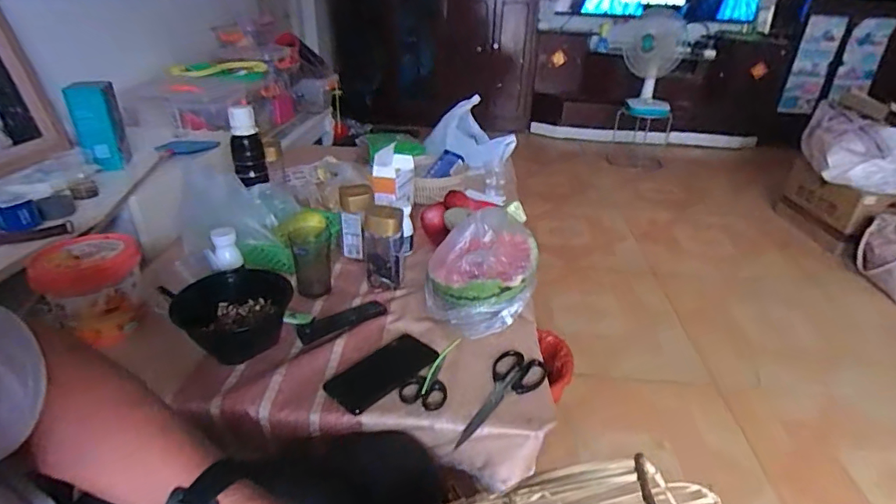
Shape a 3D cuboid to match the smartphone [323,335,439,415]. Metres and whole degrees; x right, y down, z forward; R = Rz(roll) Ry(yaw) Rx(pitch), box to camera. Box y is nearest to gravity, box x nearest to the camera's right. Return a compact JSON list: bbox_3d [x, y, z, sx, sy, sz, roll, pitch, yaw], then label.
[{"bbox_3d":[-0.094,0.170,0.705,0.081,0.005,0.162,26,36,36],"label":"smartphone"}]

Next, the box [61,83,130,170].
[{"bbox_3d":[-0.769,-0.266,1.083,0.091,0.203,0.055,-16,33,-29],"label":"box"}]

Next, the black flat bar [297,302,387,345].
[{"bbox_3d":[-0.172,0.110,0.802,0.149,0.014,0.047,-19,35,-33],"label":"black flat bar"}]

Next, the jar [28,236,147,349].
[{"bbox_3d":[-0.537,0.058,0.745,0.129,0.128,0.132,2,29,-1],"label":"jar"}]

